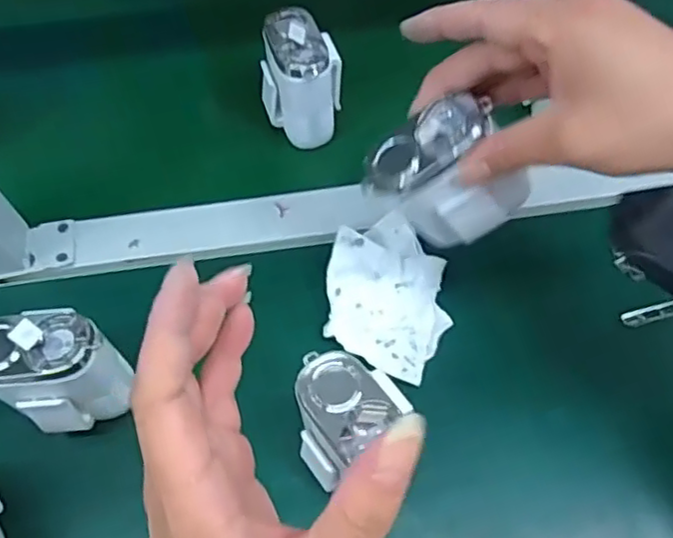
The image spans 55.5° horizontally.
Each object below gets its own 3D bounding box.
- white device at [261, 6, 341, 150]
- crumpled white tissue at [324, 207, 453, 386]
[{"bbox_3d":[-0.026,-0.140,0.467,0.055,0.082,0.057,-6,61,-1],"label":"white device"},{"bbox_3d":[0.033,0.014,0.421,0.076,0.017,0.117,0,61,2],"label":"crumpled white tissue"}]

